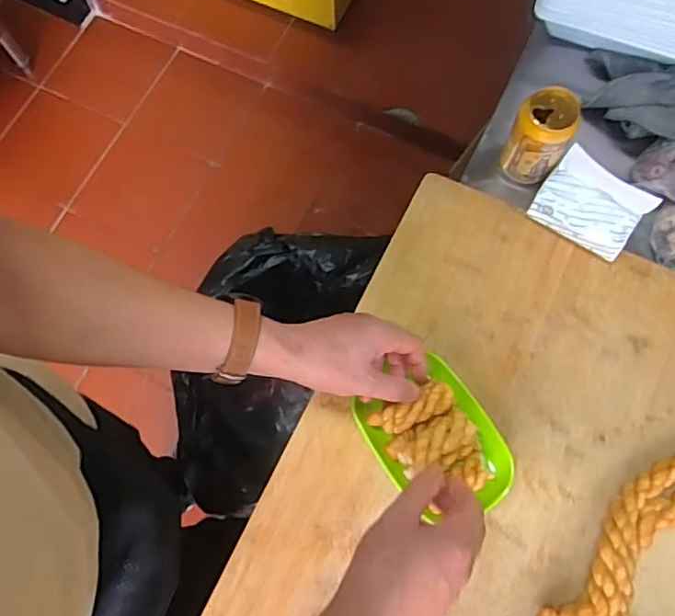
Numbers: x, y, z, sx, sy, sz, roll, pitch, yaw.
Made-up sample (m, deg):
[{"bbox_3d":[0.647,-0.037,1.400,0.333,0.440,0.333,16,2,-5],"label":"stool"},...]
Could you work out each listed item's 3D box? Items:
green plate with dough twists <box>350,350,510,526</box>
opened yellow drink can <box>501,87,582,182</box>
[{"bbox_3d":[0.103,0.133,0.576,0.116,0.066,0.151,-34,76,-8],"label":"green plate with dough twists"},{"bbox_3d":[0.231,-0.197,0.662,0.064,0.094,0.056,22,75,8],"label":"opened yellow drink can"}]

